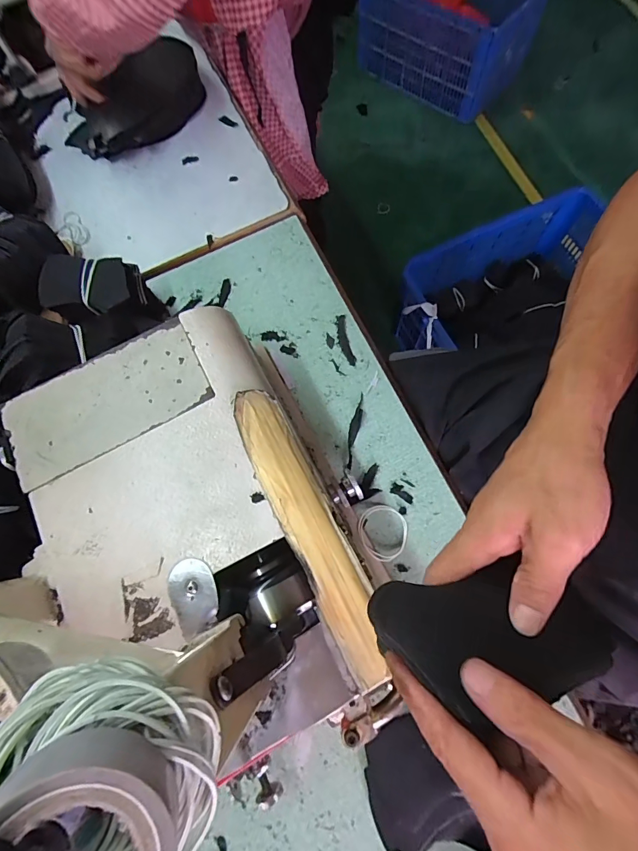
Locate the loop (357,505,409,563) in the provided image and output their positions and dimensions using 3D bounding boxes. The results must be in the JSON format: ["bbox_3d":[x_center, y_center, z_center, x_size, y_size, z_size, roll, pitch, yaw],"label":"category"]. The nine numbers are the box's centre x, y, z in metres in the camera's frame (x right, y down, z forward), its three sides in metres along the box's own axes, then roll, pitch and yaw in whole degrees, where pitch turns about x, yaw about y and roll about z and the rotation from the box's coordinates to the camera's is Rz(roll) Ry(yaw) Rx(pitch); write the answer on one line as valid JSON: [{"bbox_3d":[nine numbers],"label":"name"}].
[{"bbox_3d":[0.071,0.118,0.431,0.055,0.011,0.058,-1,73,2],"label":"loop"}]

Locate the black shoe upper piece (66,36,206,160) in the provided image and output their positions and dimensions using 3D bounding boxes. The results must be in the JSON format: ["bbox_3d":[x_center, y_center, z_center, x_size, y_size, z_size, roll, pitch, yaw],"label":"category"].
[{"bbox_3d":[-0.270,-0.488,0.597,0.234,0.053,0.106,-38,76,-9],"label":"black shoe upper piece"}]

